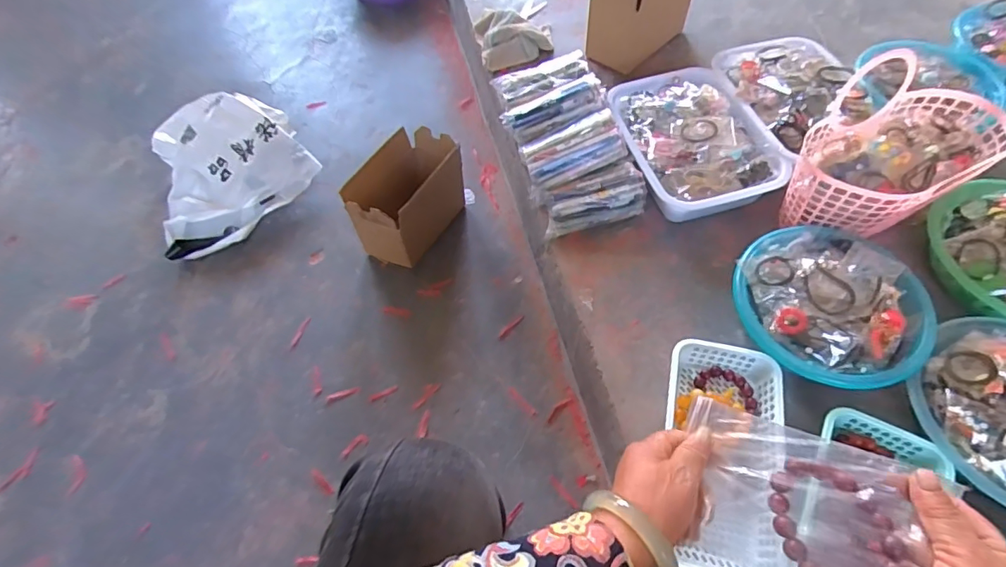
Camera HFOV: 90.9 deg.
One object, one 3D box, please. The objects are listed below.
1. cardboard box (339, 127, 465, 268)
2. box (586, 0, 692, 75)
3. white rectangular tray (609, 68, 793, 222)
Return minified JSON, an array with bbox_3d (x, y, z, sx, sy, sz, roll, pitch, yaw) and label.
[{"bbox_3d":[-0.175,-0.153,0.933,0.114,0.183,0.209,28,64,17],"label":"cardboard box"},{"bbox_3d":[0.263,-0.533,0.946,0.124,0.186,0.210,34,66,19],"label":"box"},{"bbox_3d":[0.299,-0.243,0.815,0.208,0.069,0.290,-15,60,-7],"label":"white rectangular tray"}]

